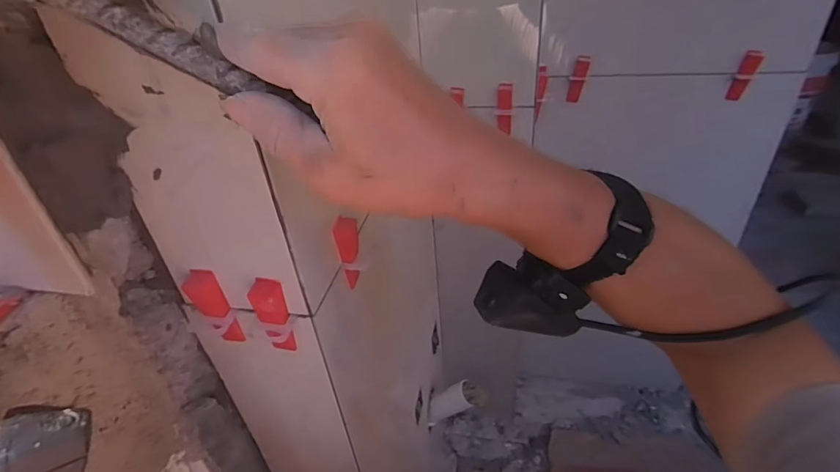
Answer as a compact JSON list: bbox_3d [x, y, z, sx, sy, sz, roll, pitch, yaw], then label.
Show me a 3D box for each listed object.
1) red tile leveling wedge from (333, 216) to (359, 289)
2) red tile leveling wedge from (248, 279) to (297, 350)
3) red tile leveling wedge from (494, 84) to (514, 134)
[{"bbox_3d":[-0.062,0.012,0.403,0.010,0.067,0.021,12,39,22],"label":"red tile leveling wedge"},{"bbox_3d":[-0.111,0.061,0.345,0.021,0.059,0.017,-4,36,2],"label":"red tile leveling wedge"},{"bbox_3d":[0.125,-0.189,0.672,0.025,0.074,0.008,0,36,8],"label":"red tile leveling wedge"}]

